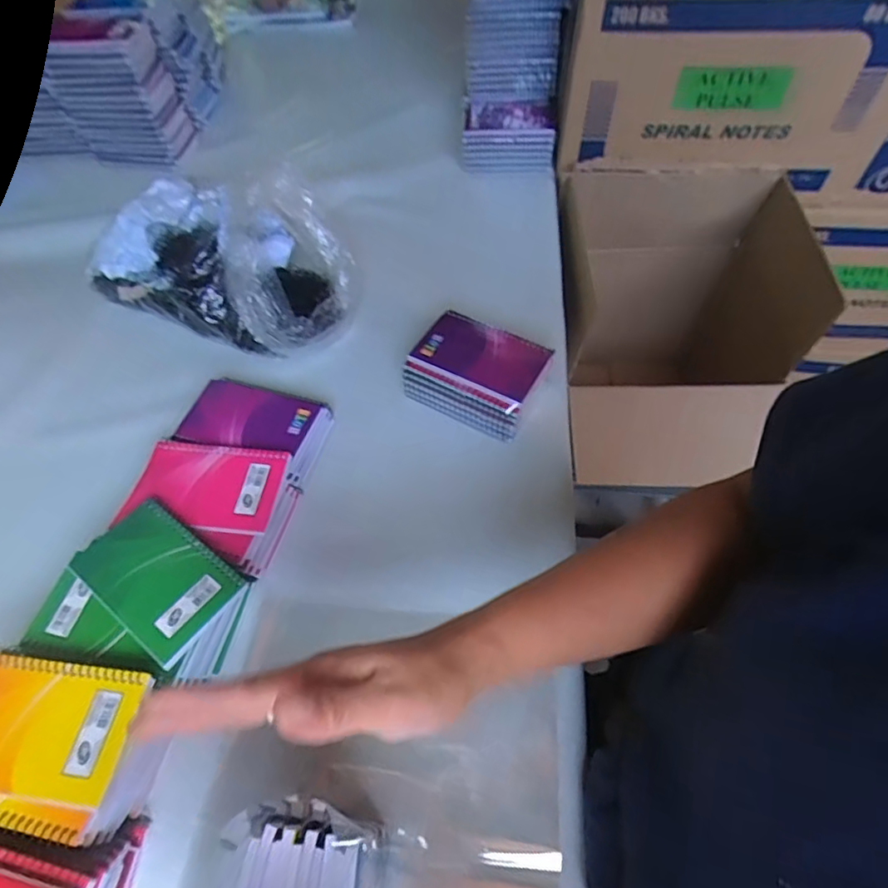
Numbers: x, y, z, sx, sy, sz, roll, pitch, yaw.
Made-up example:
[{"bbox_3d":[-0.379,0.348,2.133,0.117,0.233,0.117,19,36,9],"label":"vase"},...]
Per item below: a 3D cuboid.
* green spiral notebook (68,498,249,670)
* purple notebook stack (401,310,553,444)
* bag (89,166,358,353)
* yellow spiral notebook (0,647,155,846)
[{"bbox_3d":[-0.232,0.106,0.448,0.132,0.012,0.080,33,64,20],"label":"green spiral notebook"},{"bbox_3d":[0.035,-0.073,0.581,0.131,0.069,0.094,27,62,17],"label":"purple notebook stack"},{"bbox_3d":[-0.248,-0.218,0.633,0.277,0.113,0.166,22,60,14],"label":"bag"},{"bbox_3d":[-0.277,0.197,0.373,0.127,0.010,0.099,8,58,6],"label":"yellow spiral notebook"}]

